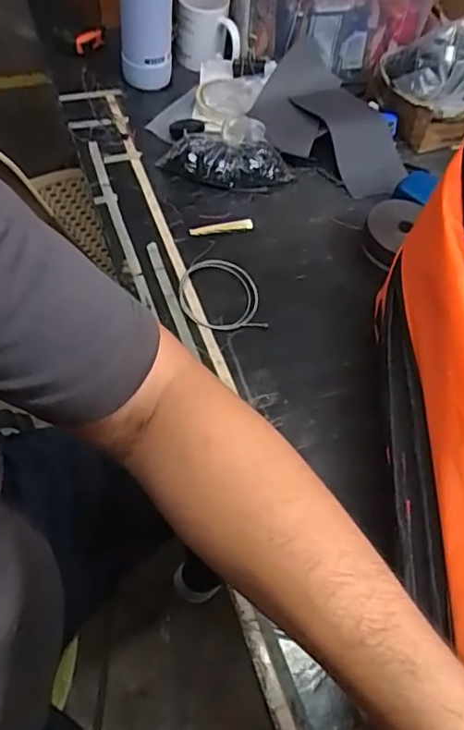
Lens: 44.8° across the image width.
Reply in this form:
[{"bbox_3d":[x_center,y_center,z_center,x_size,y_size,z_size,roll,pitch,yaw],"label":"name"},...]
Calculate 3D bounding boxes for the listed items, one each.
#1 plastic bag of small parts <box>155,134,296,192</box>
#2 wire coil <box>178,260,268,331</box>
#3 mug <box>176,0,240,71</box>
[{"bbox_3d":[-0.009,-0.277,0.770,0.181,0.048,0.067,11,58,2],"label":"plastic bag of small parts"},{"bbox_3d":[-0.013,-0.081,0.660,0.098,0.021,0.091,2,58,-3],"label":"wire coil"},{"bbox_3d":[-0.040,-0.525,0.882,0.096,0.075,0.094,-1,58,-6],"label":"mug"}]

